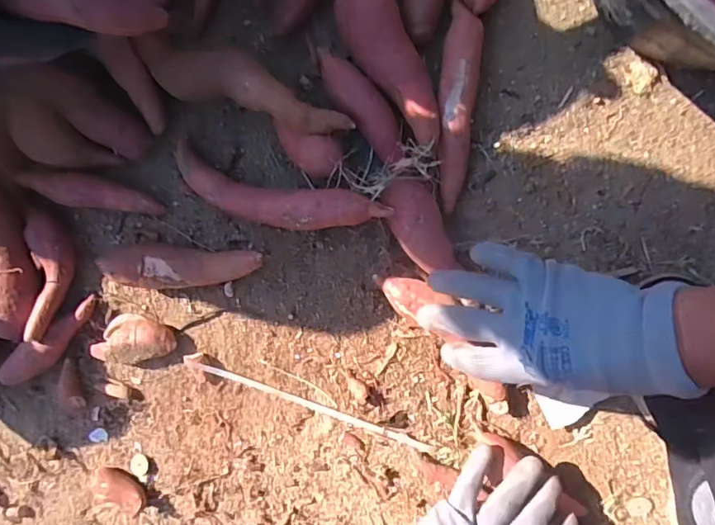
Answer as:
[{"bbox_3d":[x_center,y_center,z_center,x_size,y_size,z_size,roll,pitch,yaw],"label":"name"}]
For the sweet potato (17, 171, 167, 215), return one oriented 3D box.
[{"bbox_3d":[-0.239,-0.063,0.437,0.127,0.028,0.029,12,97,7],"label":"sweet potato"}]

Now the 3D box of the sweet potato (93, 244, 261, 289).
[{"bbox_3d":[-0.151,0.004,0.428,0.142,0.037,0.036,4,96,8],"label":"sweet potato"}]

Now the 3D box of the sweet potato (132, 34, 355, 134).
[{"bbox_3d":[-0.096,-0.144,0.393,0.197,0.056,0.046,19,98,6],"label":"sweet potato"}]

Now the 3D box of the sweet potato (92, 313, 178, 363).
[{"bbox_3d":[-0.208,0.070,0.446,0.078,0.031,0.041,-4,95,8],"label":"sweet potato"}]

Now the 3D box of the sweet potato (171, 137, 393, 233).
[{"bbox_3d":[-0.071,-0.056,0.406,0.190,0.048,0.048,20,98,5],"label":"sweet potato"}]

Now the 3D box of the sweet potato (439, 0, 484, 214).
[{"bbox_3d":[0.078,-0.124,0.383,0.029,0.029,0.157,7,97,7],"label":"sweet potato"}]

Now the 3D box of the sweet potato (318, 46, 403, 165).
[{"bbox_3d":[0.005,-0.128,0.393,0.030,0.032,0.101,-38,90,10],"label":"sweet potato"}]

